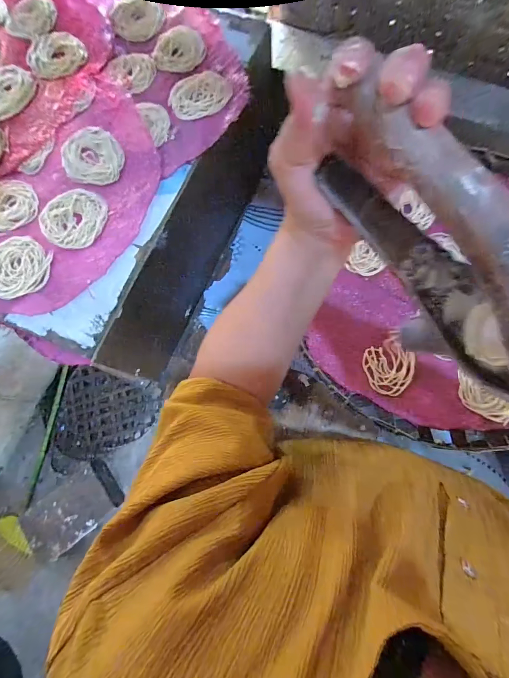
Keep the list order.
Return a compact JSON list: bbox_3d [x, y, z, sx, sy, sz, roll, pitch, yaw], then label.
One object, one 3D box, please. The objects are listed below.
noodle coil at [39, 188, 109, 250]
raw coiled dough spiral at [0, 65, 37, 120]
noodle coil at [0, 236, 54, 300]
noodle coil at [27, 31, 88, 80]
[{"bbox_3d":[-0.216,-0.144,0.388,0.072,0.007,0.075,-1,77,3],"label":"noodle coil"},{"bbox_3d":[-0.320,-0.320,0.421,0.074,0.008,0.076,-1,77,3],"label":"raw coiled dough spiral"},{"bbox_3d":[-0.277,-0.084,0.376,0.074,0.009,0.073,-1,77,3],"label":"noodle coil"},{"bbox_3d":[-0.263,-0.378,0.435,0.074,0.006,0.073,-1,77,3],"label":"noodle coil"}]

